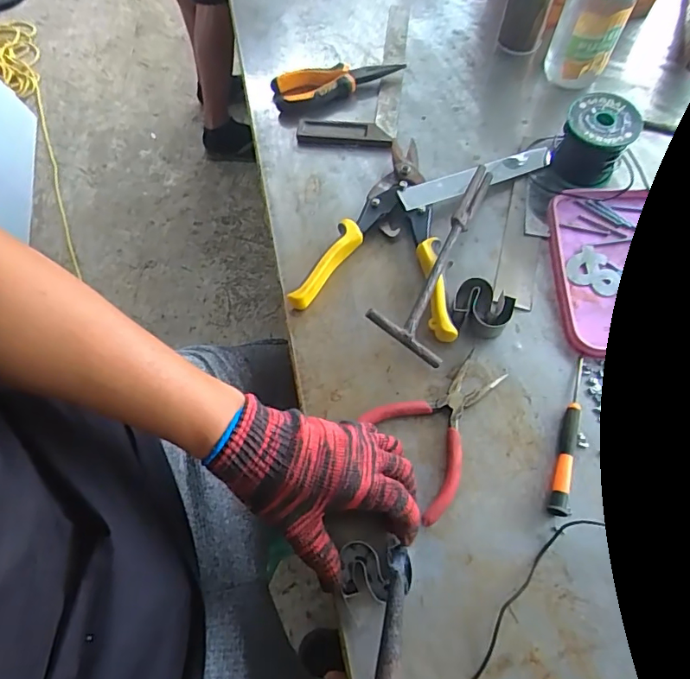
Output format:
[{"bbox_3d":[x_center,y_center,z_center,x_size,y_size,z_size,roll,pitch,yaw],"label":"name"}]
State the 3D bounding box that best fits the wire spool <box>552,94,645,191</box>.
[{"bbox_3d":[0.258,-0.205,0.528,0.067,0.064,0.064,-1,66,1],"label":"wire spool"}]

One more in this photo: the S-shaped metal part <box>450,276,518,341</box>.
[{"bbox_3d":[0.127,-0.029,0.472,0.051,0.028,0.047,18,68,9],"label":"S-shaped metal part"}]

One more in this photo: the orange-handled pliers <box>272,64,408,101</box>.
[{"bbox_3d":[-0.007,-0.312,0.609,0.155,0.024,0.037,-10,66,-3],"label":"orange-handled pliers"}]

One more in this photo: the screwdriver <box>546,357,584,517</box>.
[{"bbox_3d":[0.193,0.078,0.428,0.015,0.014,0.141,18,68,9],"label":"screwdriver"}]

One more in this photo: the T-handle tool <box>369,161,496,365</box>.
[{"bbox_3d":[0.101,-0.084,0.494,0.074,0.023,0.228,37,63,-11],"label":"T-handle tool"}]

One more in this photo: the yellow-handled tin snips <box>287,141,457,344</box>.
[{"bbox_3d":[0.052,-0.115,0.516,0.153,0.028,0.219,13,67,7],"label":"yellow-handled tin snips"}]

